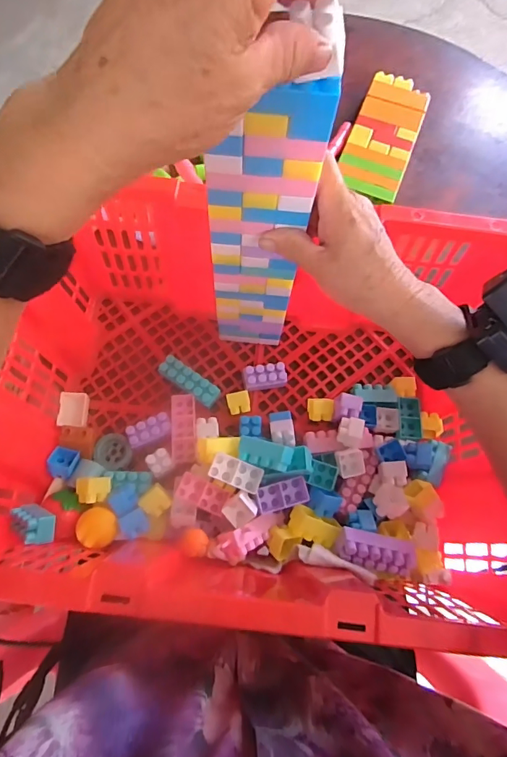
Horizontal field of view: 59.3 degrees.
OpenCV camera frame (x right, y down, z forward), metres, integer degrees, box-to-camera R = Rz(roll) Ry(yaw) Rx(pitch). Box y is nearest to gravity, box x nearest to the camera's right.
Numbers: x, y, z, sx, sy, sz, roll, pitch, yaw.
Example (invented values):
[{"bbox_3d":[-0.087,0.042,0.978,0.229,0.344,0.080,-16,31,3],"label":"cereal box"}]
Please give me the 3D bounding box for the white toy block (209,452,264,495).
[{"bbox_3d":[-0.016,0.088,0.414,0.049,0.016,0.024,19,71,5],"label":"white toy block"}]

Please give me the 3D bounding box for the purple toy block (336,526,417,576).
[{"bbox_3d":[0.112,0.158,0.409,0.071,0.022,0.026,16,113,-7],"label":"purple toy block"}]

